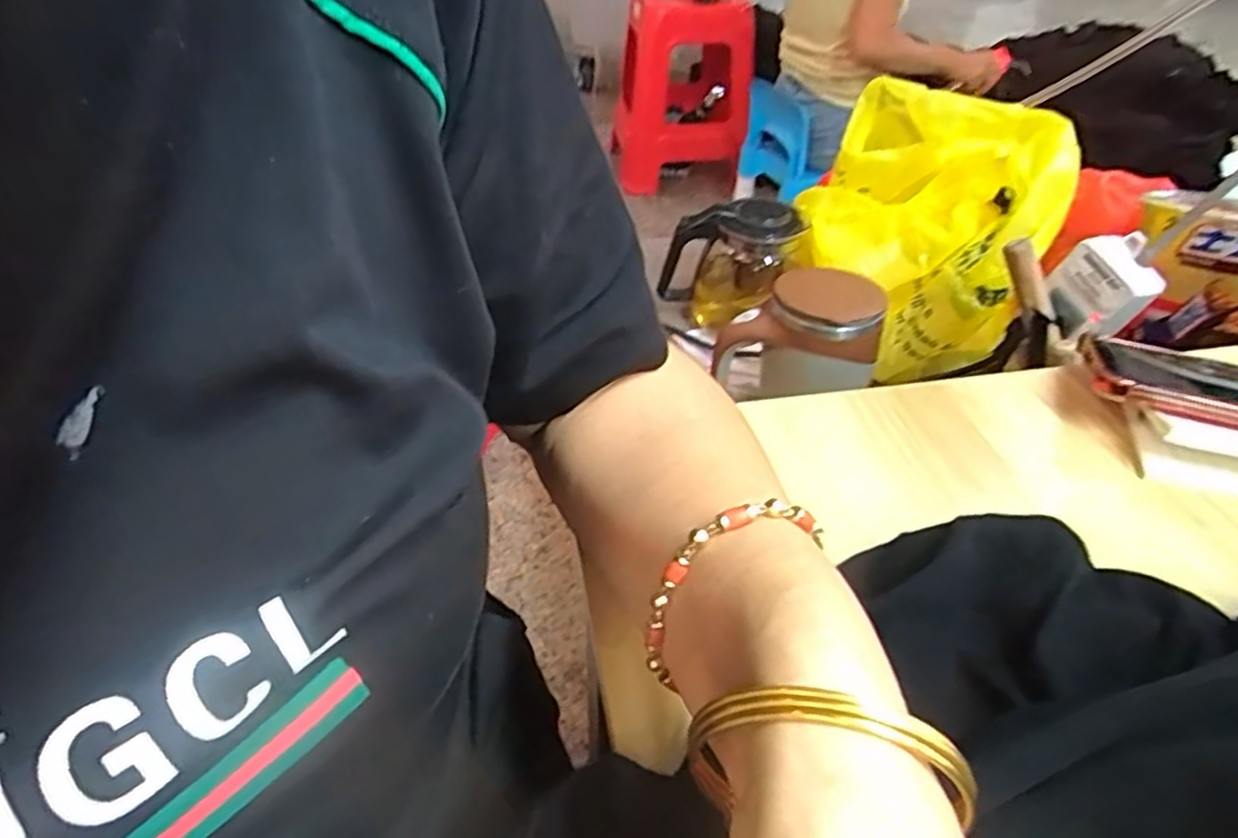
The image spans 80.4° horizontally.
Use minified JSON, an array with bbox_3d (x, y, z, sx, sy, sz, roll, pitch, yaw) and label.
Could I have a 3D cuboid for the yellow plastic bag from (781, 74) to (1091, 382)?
[{"bbox_3d":[0.268,-0.176,0.679,0.121,0.209,0.234,-18,45,-21],"label":"yellow plastic bag"}]

